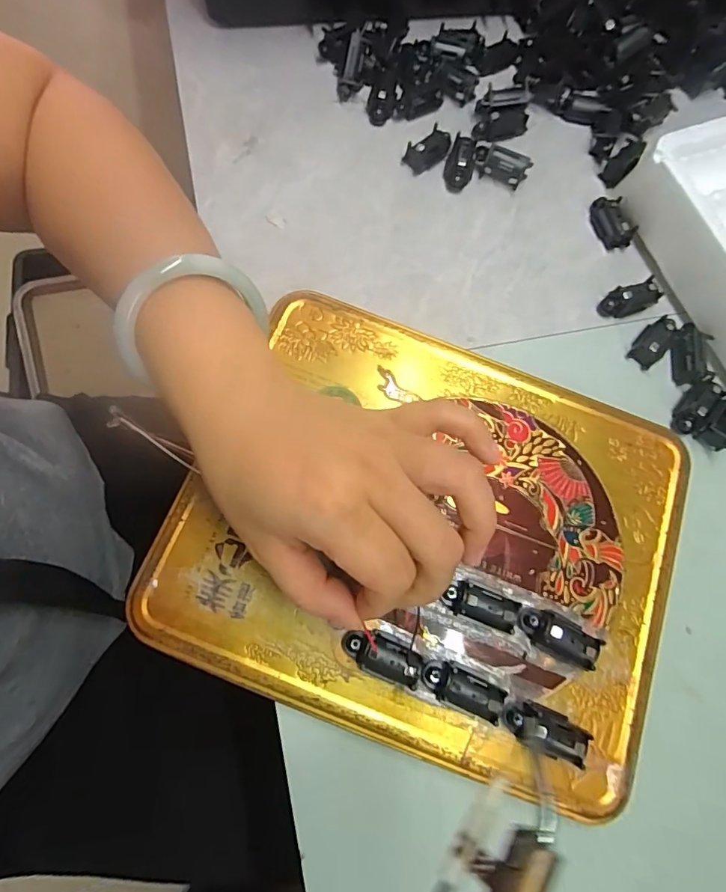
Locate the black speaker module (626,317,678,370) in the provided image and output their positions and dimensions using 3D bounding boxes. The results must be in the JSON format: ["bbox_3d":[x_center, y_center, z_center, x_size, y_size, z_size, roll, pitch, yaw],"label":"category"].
[{"bbox_3d":[0.173,-0.064,0.282,0.016,0.012,0.036,39,75,6],"label":"black speaker module"}]

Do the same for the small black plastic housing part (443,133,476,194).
[{"bbox_3d":[0.062,-0.181,0.306,0.017,0.010,0.036,13,87,2],"label":"small black plastic housing part"}]

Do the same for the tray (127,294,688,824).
[{"bbox_3d":[0.034,0.039,0.233,0.232,0.018,0.196,20,74,4],"label":"tray"}]

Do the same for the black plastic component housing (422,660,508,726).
[{"bbox_3d":[0.043,0.106,0.210,0.034,0.013,0.016,25,74,3],"label":"black plastic component housing"}]

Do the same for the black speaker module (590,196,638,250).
[{"bbox_3d":[0.157,-0.143,0.304,0.014,0.011,0.036,-14,76,-8],"label":"black speaker module"}]

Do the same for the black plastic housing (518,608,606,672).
[{"bbox_3d":[0.088,0.087,0.219,0.035,0.015,0.016,26,74,3],"label":"black plastic housing"}]

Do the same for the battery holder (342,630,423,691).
[{"bbox_3d":[0.008,0.092,0.210,0.035,0.014,0.018,20,74,4],"label":"battery holder"}]

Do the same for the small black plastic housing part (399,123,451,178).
[{"bbox_3d":[0.042,-0.190,0.309,0.033,0.011,0.016,-41,81,-14],"label":"small black plastic housing part"}]

